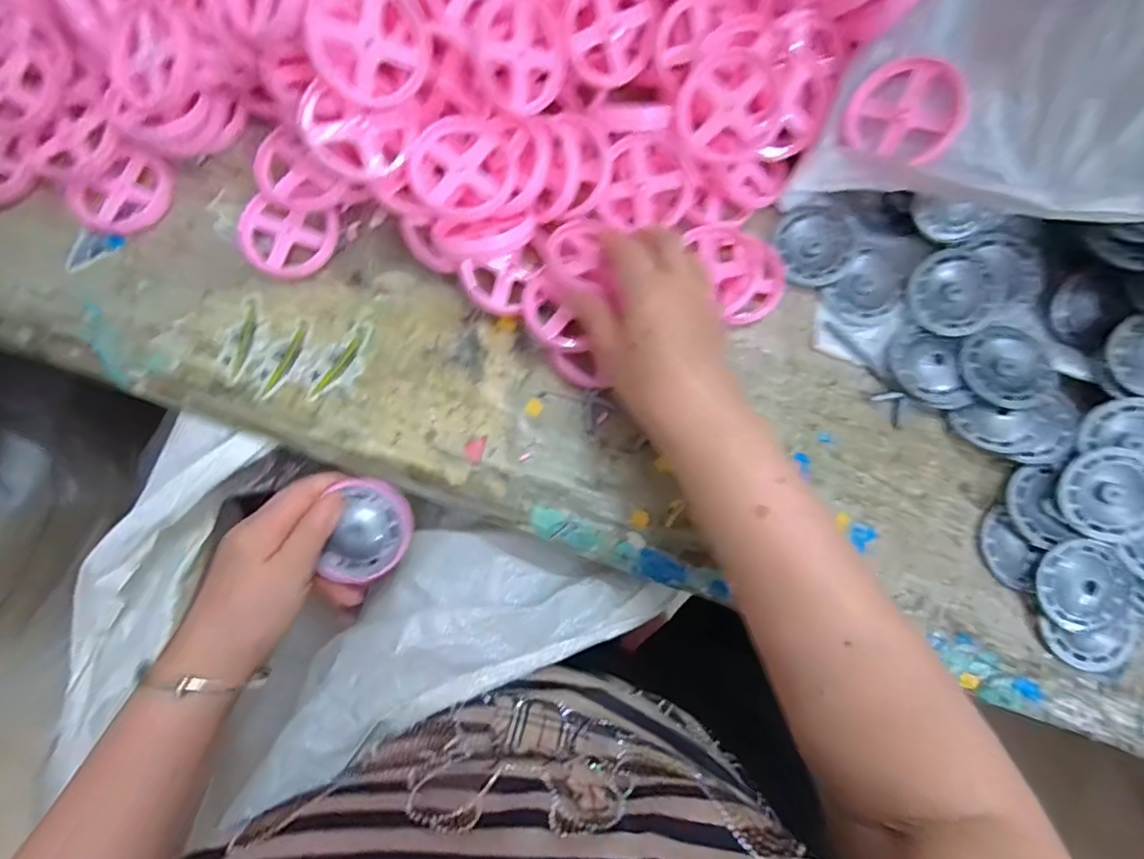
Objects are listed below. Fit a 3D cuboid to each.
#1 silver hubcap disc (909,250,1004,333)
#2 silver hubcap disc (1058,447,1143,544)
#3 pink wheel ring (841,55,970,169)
[{"bbox_3d":[0.260,-0.094,0.376,0.058,0.009,0.056,0,79,-1],"label":"silver hubcap disc"},{"bbox_3d":[0.333,0.040,0.345,0.054,0.007,0.055,1,96,9],"label":"silver hubcap disc"},{"bbox_3d":[0.207,-0.198,0.347,0.066,0.008,0.058,29,103,22],"label":"pink wheel ring"}]

